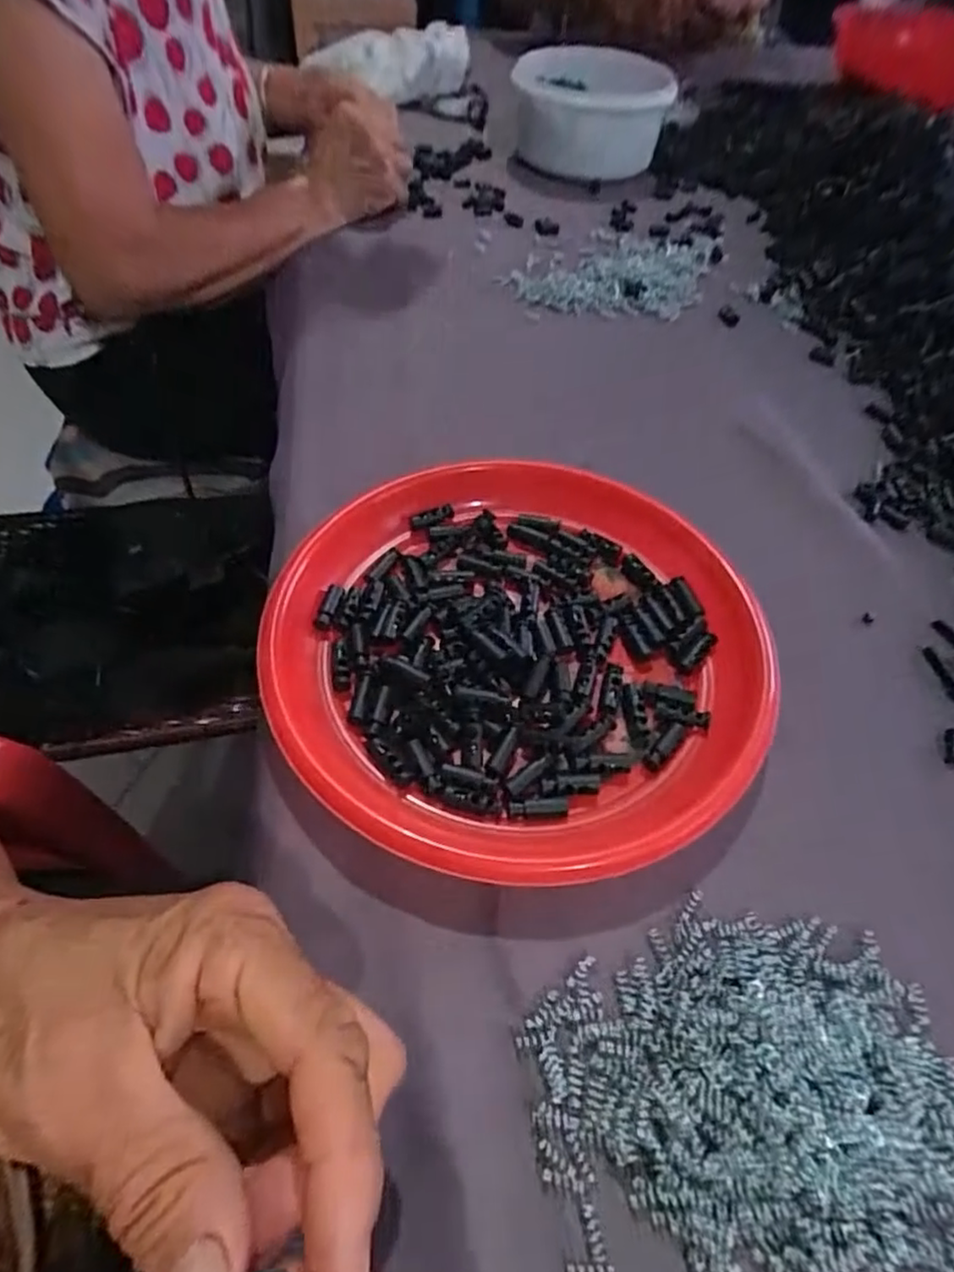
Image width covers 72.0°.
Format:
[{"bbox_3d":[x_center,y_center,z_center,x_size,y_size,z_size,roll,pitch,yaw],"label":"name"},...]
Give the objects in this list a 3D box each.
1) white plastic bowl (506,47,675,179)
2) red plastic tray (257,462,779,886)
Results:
[{"bbox_3d":[0.122,-0.567,0.711,0.161,0.088,0.177,1,54,-1],"label":"white plastic bowl"},{"bbox_3d":[0.018,0.003,0.310,0.218,0.025,0.219,16,55,9],"label":"red plastic tray"}]

